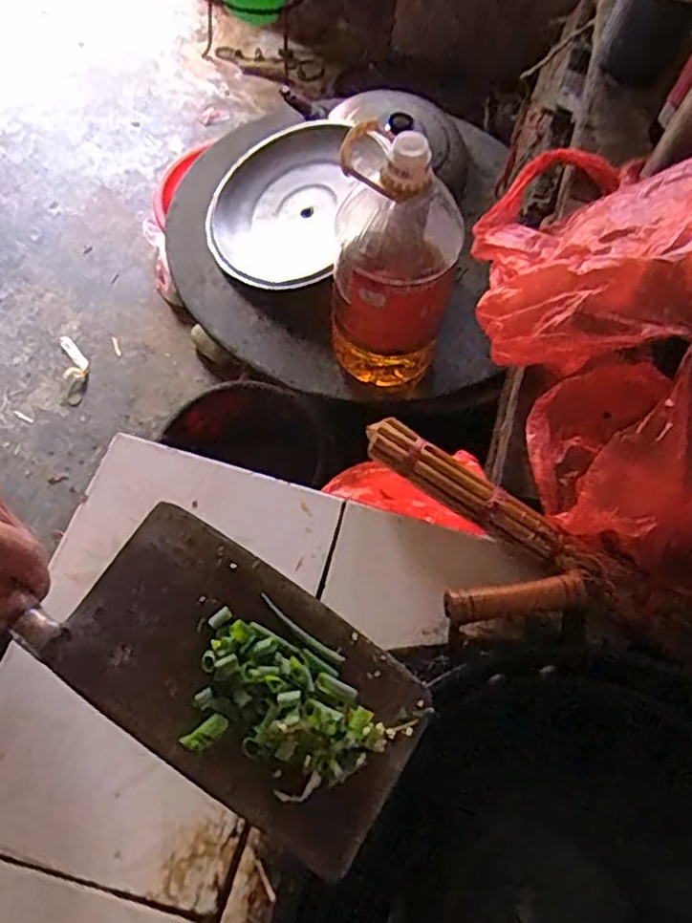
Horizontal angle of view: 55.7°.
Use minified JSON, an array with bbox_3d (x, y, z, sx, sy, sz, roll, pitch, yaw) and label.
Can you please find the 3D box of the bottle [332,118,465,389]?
[{"bbox_3d":[0.059,-0.238,0.850,0.154,0.340,0.115,9,66,2],"label":"bottle"}]

